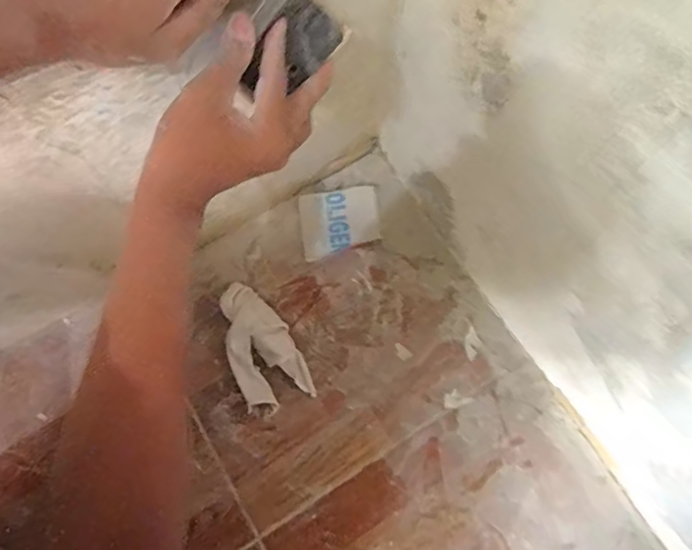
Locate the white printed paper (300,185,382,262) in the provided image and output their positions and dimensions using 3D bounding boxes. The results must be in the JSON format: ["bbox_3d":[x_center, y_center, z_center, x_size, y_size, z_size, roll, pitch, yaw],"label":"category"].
[{"bbox_3d":[-0.008,-0.069,0.643,0.105,0.014,0.078,-17,73,-5],"label":"white printed paper"}]

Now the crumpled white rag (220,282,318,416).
[{"bbox_3d":[-0.098,0.078,0.583,0.076,0.048,0.145,-22,74,-7],"label":"crumpled white rag"}]

